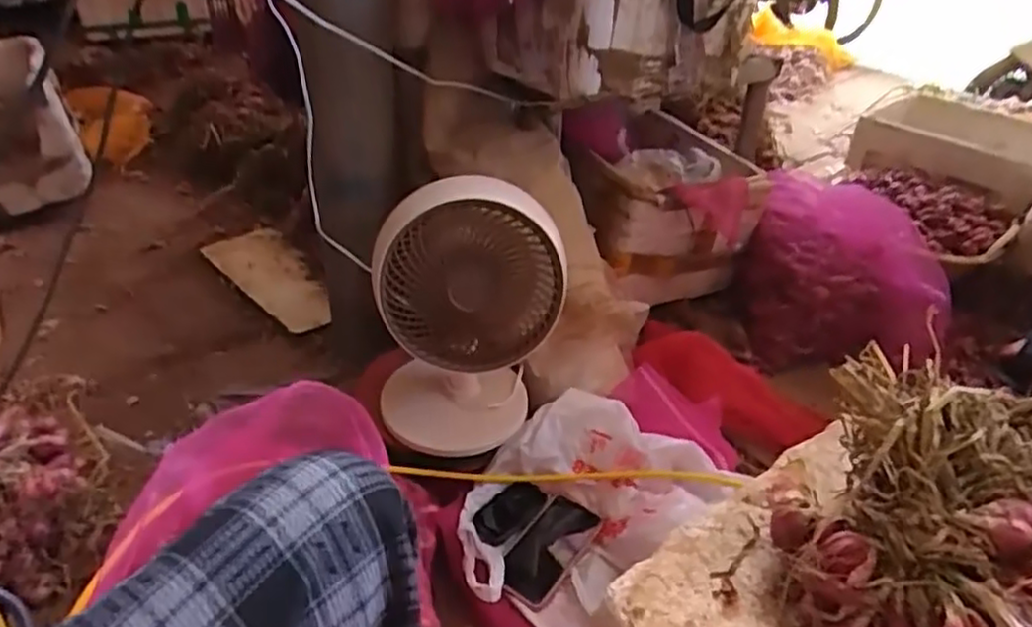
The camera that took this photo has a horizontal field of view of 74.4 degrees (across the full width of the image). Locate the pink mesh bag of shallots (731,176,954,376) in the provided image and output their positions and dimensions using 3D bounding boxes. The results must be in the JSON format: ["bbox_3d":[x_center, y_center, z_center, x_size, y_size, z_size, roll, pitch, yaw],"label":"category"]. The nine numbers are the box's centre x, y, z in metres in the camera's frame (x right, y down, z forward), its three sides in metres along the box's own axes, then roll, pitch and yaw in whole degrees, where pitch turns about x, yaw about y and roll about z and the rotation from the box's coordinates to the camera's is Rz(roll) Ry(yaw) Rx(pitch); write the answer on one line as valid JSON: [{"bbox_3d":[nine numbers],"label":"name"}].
[{"bbox_3d":[0.699,-0.073,1.459,0.410,0.272,0.412,16,36,18],"label":"pink mesh bag of shallots"}]

